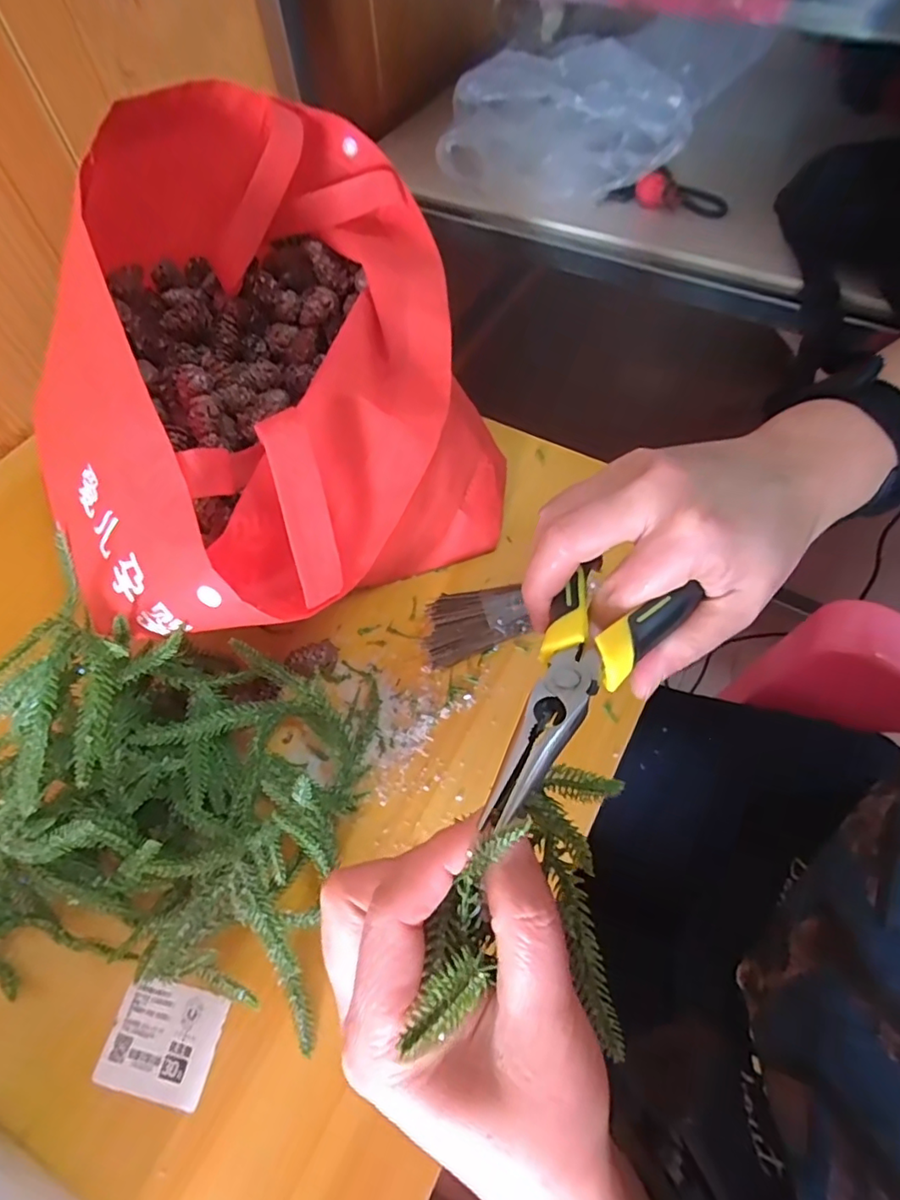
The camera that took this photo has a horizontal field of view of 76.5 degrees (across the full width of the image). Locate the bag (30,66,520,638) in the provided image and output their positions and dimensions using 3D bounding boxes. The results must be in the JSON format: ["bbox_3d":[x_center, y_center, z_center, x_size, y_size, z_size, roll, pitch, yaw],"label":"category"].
[{"bbox_3d":[-0.104,-0.143,0.402,0.261,0.196,0.377,-5,60,0],"label":"bag"}]

